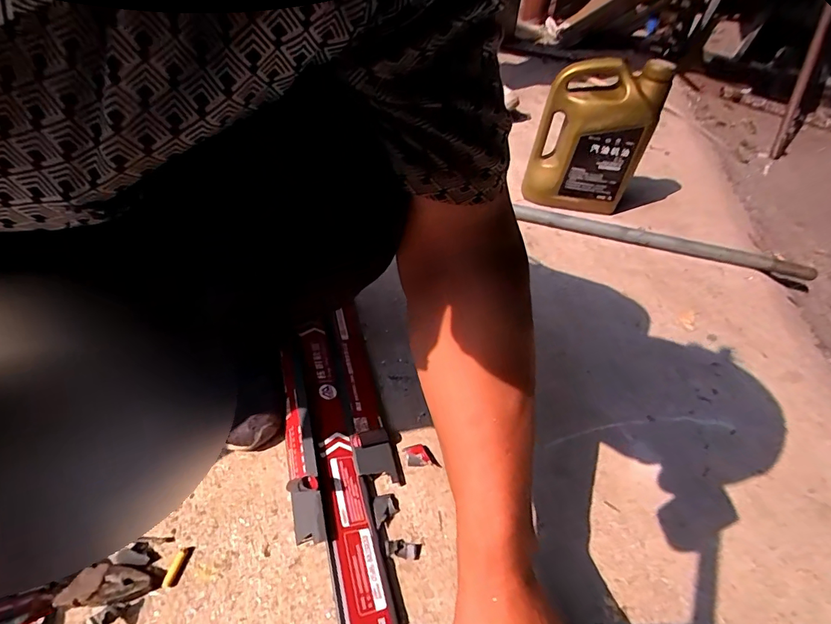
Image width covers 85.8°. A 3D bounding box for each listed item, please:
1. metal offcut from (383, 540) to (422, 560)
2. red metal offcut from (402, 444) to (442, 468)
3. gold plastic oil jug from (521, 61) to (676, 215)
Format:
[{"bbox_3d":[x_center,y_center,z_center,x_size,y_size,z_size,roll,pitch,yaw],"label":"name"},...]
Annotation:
[{"bbox_3d":[-0.013,0.240,0.452,0.037,0.004,0.016,8,47,1],"label":"metal offcut"},{"bbox_3d":[0.007,0.168,0.518,0.034,0.013,0.033,-17,51,-21],"label":"red metal offcut"},{"bbox_3d":[0.324,-0.326,0.835,0.193,0.246,0.097,17,47,9],"label":"gold plastic oil jug"}]

